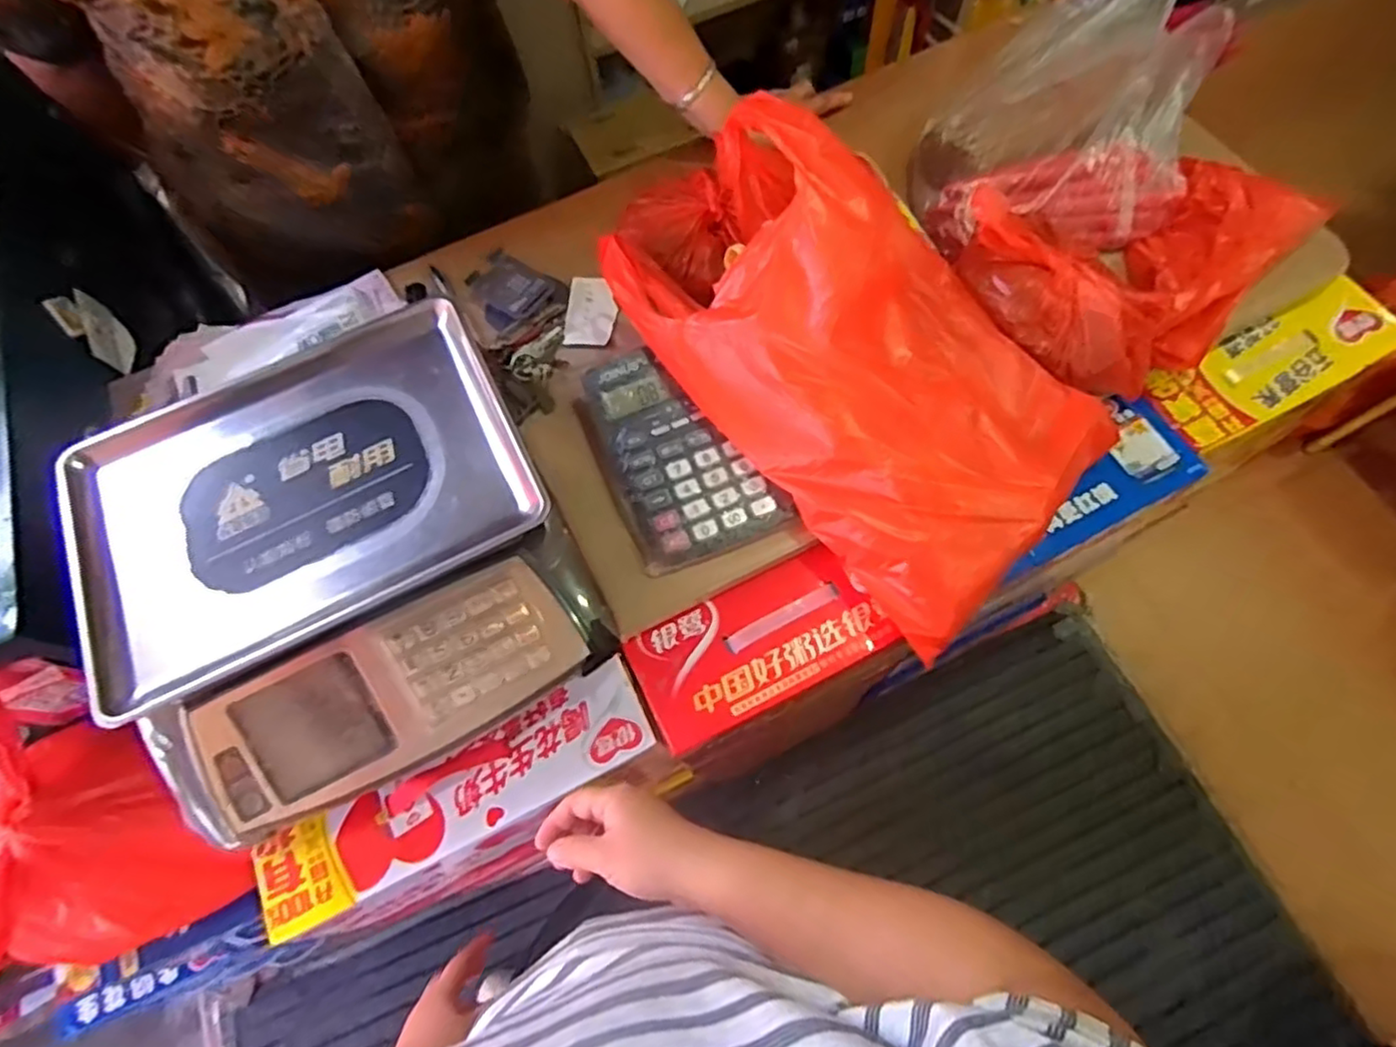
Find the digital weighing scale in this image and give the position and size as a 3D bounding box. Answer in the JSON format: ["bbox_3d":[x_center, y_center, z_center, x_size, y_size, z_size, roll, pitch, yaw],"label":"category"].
[{"bbox_3d":[-0.289,0.023,0.543,0.333,0.101,0.338,-27,69,-8],"label":"digital weighing scale"}]

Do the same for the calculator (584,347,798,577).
[{"bbox_3d":[-0.015,-0.069,0.612,0.136,0.041,0.200,-21,68,-5],"label":"calculator"}]

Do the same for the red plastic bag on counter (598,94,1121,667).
[{"bbox_3d":[0.105,-0.156,0.581,0.469,0.162,0.258,40,75,17],"label":"red plastic bag on counter"}]

